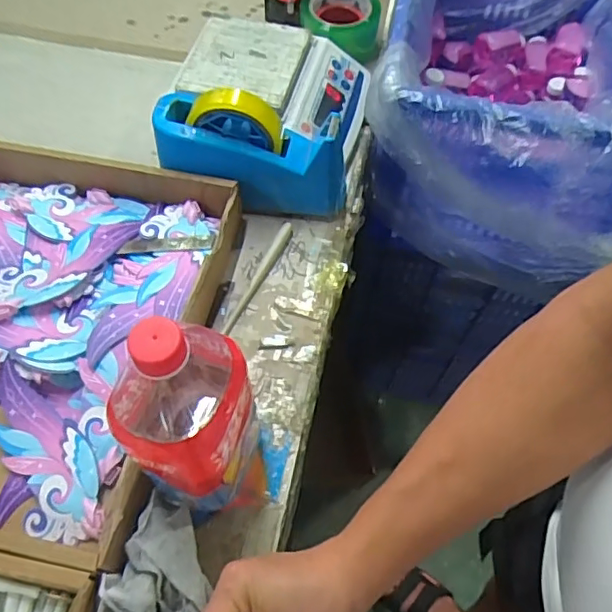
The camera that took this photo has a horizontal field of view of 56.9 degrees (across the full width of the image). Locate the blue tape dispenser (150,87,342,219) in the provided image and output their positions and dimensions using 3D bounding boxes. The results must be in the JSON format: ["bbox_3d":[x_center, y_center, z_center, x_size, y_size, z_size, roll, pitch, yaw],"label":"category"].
[{"bbox_3d":[-0.056,-0.164,0.603,0.204,0.121,0.077,16,59,7],"label":"blue tape dispenser"}]

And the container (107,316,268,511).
[{"bbox_3d":[-0.083,0.075,0.398,0.097,0.216,0.091,-7,59,-7],"label":"container"}]

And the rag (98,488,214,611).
[{"bbox_3d":[-0.110,0.210,0.416,0.069,0.045,0.120,19,59,8],"label":"rag"}]

